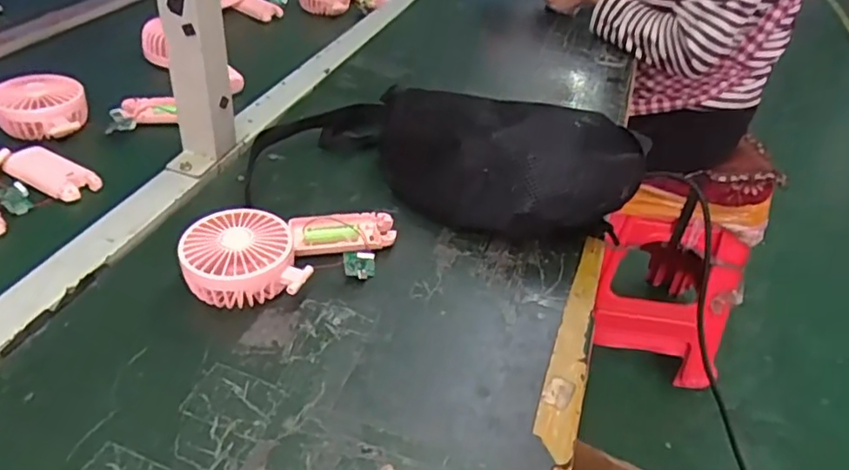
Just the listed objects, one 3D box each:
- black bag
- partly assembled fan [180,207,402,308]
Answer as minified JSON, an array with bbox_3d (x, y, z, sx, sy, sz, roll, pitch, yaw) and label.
[{"bbox_3d":[0.019,-0.089,0.616,0.381,0.099,0.157,12,39,7],"label":"black bag"},{"bbox_3d":[-0.110,0.010,0.527,0.183,0.043,0.090,-15,43,-24],"label":"partly assembled fan"}]

